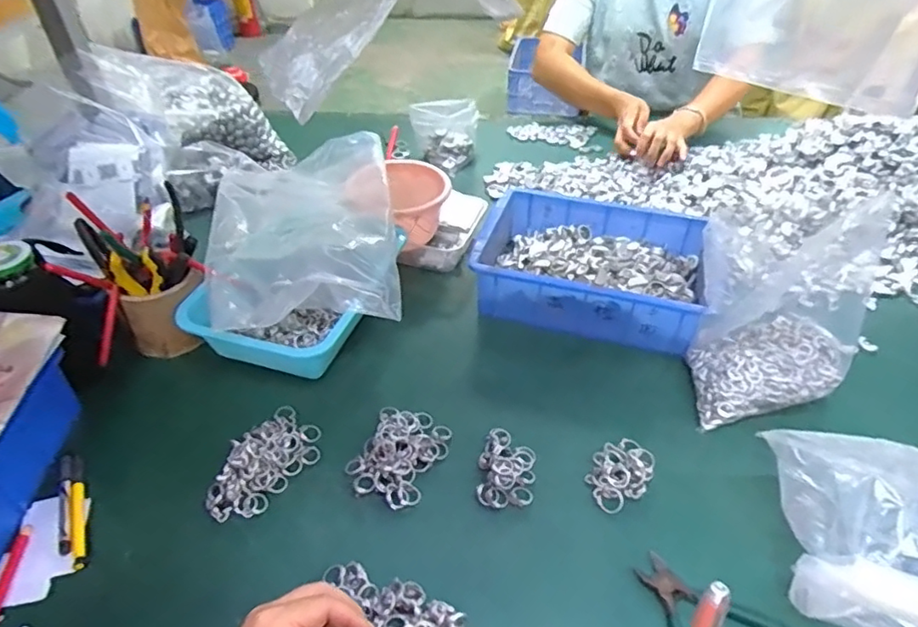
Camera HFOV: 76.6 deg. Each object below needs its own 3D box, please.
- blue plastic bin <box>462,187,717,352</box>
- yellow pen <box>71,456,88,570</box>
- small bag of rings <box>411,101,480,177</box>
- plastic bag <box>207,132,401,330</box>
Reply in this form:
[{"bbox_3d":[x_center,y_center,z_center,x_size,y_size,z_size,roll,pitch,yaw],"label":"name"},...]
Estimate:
[{"bbox_3d":[0.178,-0.058,0.775,0.291,0.092,0.205,10,41,15],"label":"blue plastic bin"},{"bbox_3d":[-0.367,0.187,0.560,0.011,0.009,0.135,-21,45,-21],"label":"yellow pen"},{"bbox_3d":[-0.021,-0.328,1.056,0.095,0.095,0.093,32,51,32],"label":"small bag of rings"},{"bbox_3d":[-0.209,-0.133,0.781,0.228,0.083,0.414,-9,41,-9],"label":"plastic bag"}]

